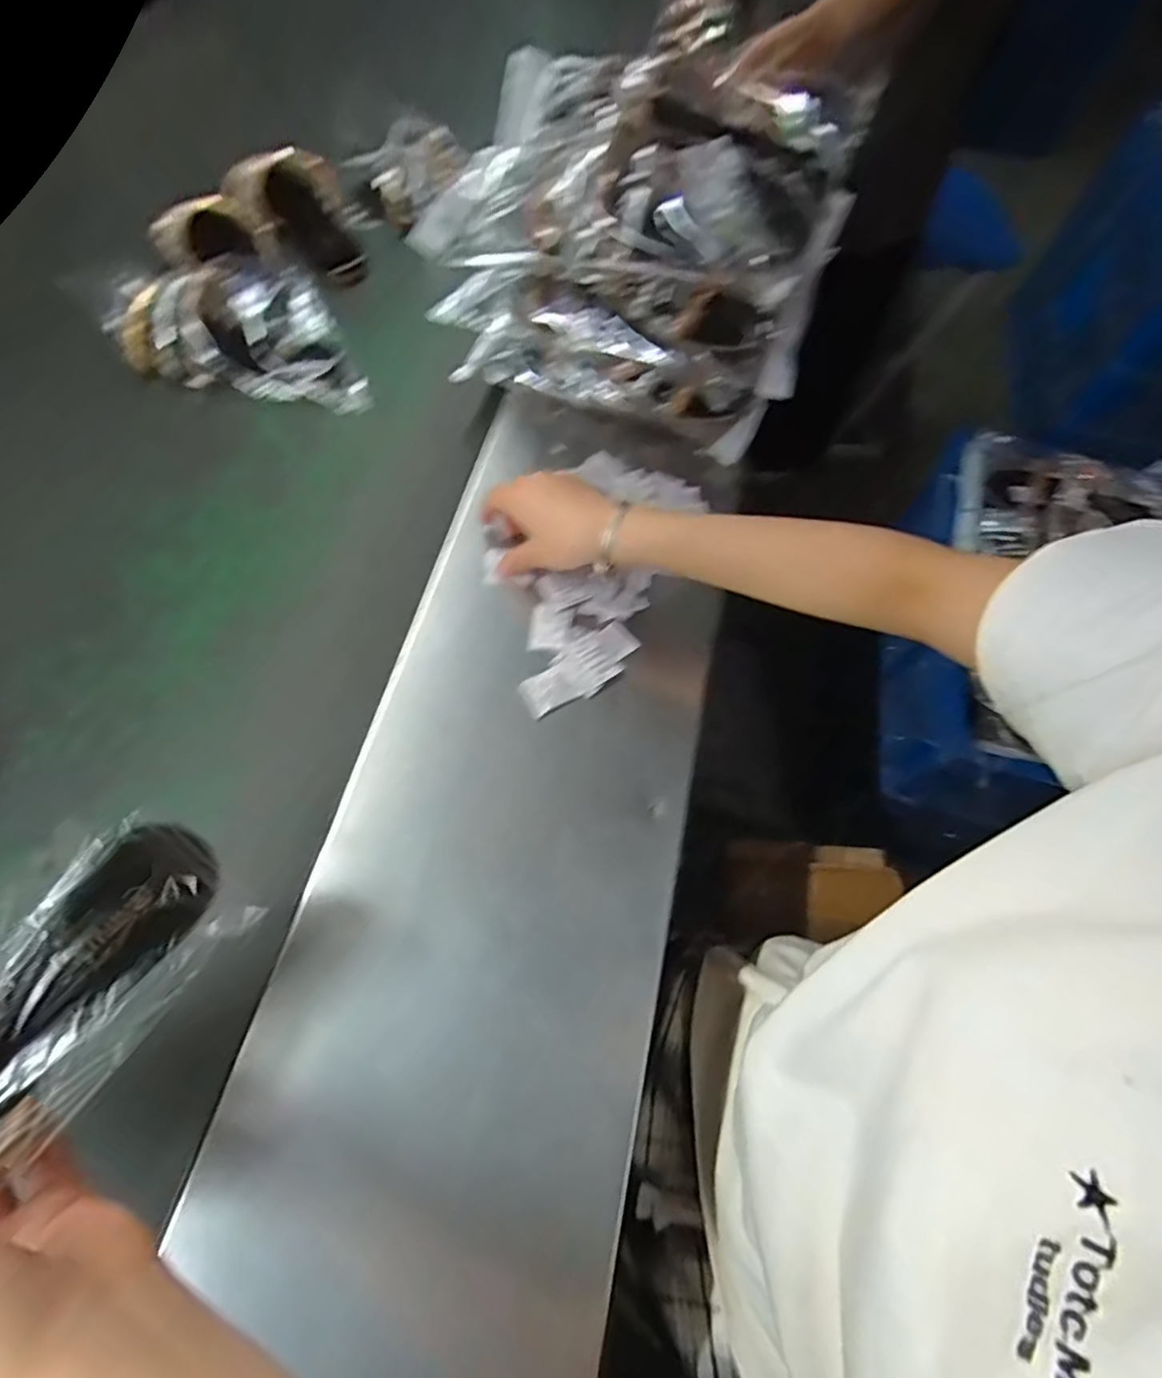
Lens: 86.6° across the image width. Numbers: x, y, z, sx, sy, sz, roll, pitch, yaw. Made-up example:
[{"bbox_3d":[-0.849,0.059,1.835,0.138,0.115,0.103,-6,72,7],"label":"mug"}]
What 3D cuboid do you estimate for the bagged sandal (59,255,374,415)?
[{"bbox_3d":[-0.367,-0.368,0.635,0.306,0.083,0.107,9,64,0],"label":"bagged sandal"}]

